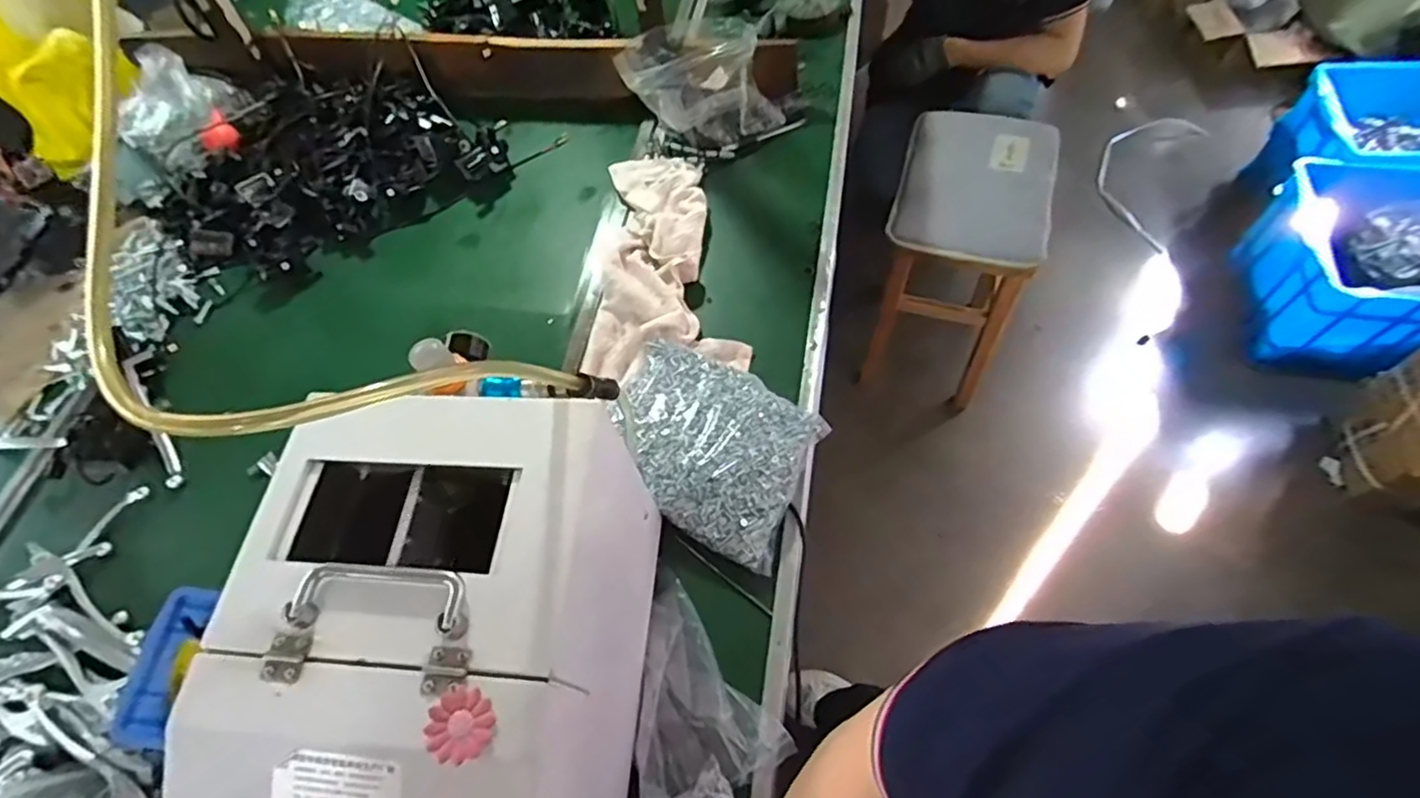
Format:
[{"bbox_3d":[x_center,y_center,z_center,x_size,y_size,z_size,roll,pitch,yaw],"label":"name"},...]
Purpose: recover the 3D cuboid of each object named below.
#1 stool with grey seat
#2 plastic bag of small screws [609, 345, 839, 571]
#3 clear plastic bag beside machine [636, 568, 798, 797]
[{"bbox_3d":[0.483,-0.255,1.350,0.267,0.461,0.317,15,64,12],"label":"stool with grey seat"},{"bbox_3d":[-0.002,0.046,0.716,0.230,0.052,0.183,29,67,18],"label":"plastic bag of small screws"},{"bbox_3d":[-0.025,0.260,0.613,0.127,0.035,0.186,-24,63,-9],"label":"clear plastic bag beside machine"}]

